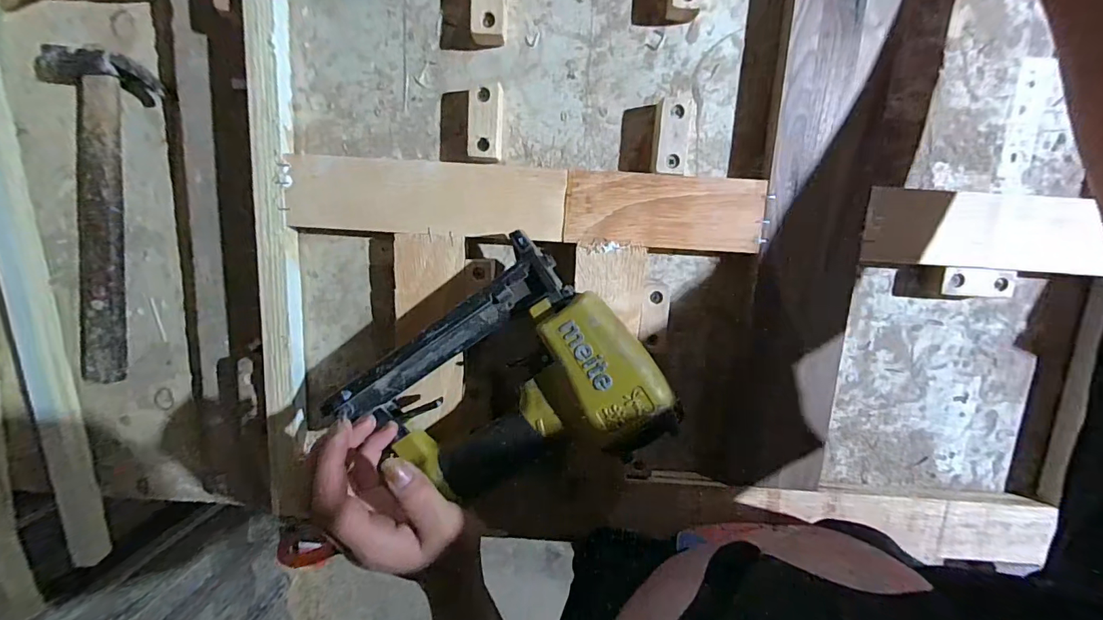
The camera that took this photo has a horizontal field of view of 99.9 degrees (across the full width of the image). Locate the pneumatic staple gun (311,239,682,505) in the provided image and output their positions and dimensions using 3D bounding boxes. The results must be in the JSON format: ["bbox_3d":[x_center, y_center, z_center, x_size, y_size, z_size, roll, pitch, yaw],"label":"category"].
[{"bbox_3d":[-0.034,0.060,0.324,0.190,0.069,0.152,-41,93,5],"label":"pneumatic staple gun"}]

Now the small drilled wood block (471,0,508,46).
[{"bbox_3d":[-0.041,-0.210,0.315,0.022,0.021,0.055,4,99,2],"label":"small drilled wood block"}]

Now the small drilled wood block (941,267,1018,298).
[{"bbox_3d":[0.307,-0.020,0.341,0.049,0.021,0.020,4,99,2],"label":"small drilled wood block"}]

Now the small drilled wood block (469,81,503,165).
[{"bbox_3d":[-0.047,-0.133,0.330,0.021,0.020,0.053,3,99,2],"label":"small drilled wood block"}]

